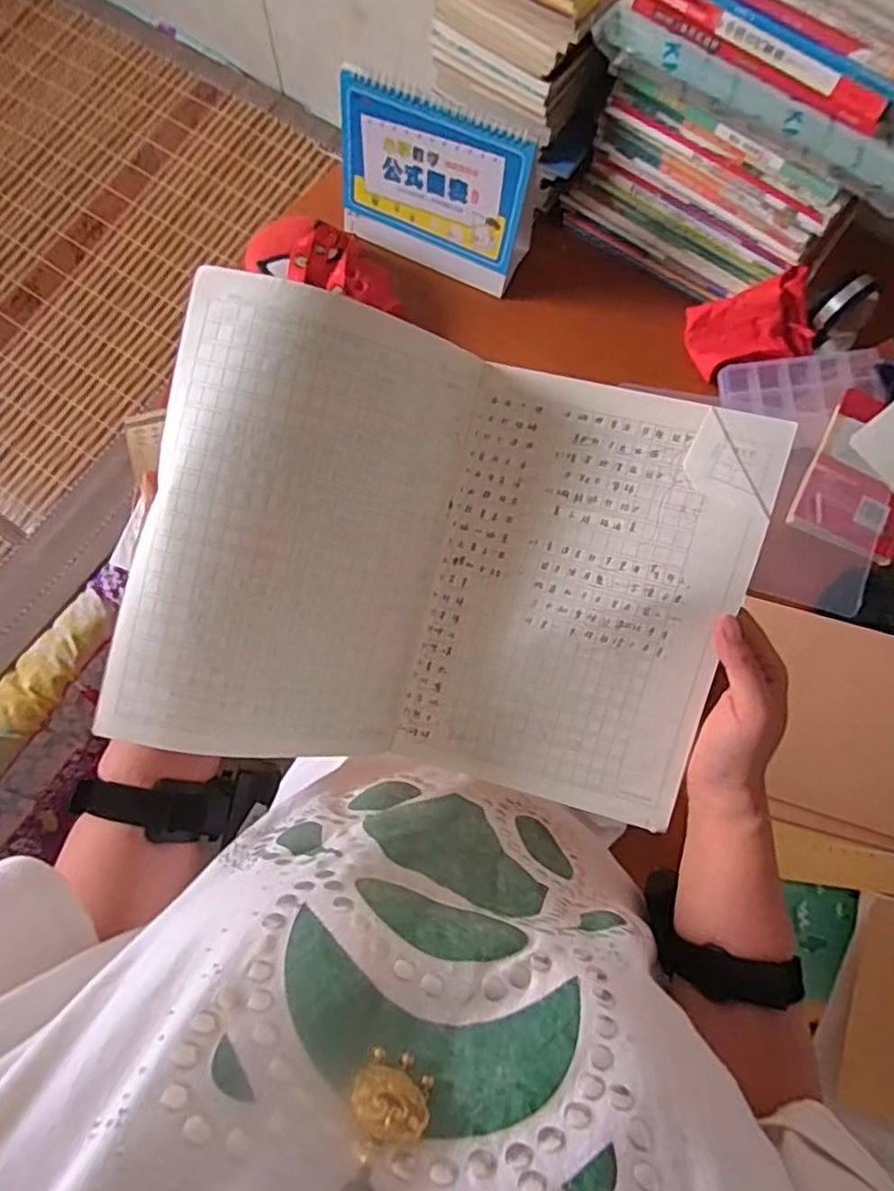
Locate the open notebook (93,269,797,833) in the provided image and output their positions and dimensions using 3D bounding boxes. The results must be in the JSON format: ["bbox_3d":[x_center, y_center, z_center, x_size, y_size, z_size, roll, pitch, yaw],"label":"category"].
[{"bbox_3d":[0.000,-0.015,0.397,0.329,0.064,0.252,13,98,-11],"label":"open notebook"}]

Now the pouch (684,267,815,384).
[{"bbox_3d":[0.324,-0.293,0.708,0.110,0.066,0.080,-12,75,-3],"label":"pouch"}]

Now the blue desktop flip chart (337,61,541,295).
[{"bbox_3d":[-0.009,-0.442,0.716,0.206,0.150,0.089,26,76,7],"label":"blue desktop flip chart"}]

